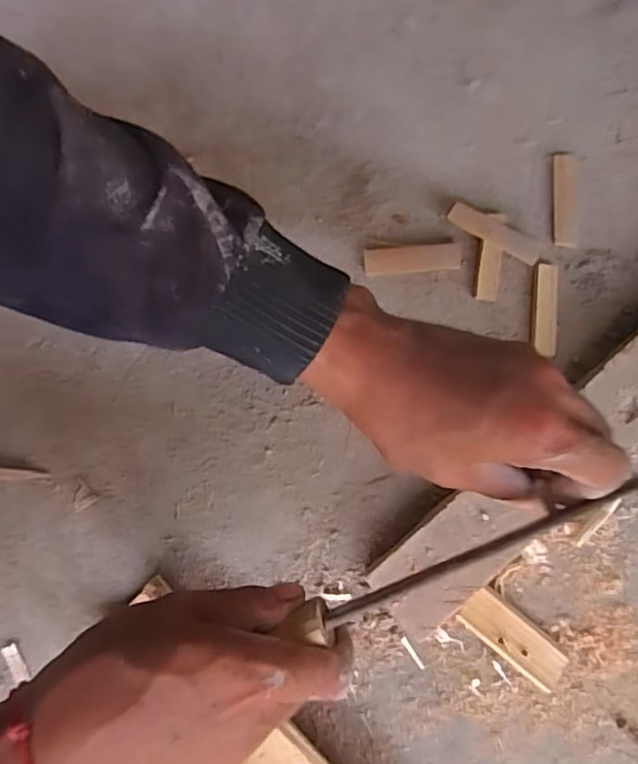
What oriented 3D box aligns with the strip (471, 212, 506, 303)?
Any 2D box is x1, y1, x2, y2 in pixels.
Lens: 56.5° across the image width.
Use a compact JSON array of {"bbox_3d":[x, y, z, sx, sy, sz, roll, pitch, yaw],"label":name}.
[{"bbox_3d":[0.133,-0.097,0.460,0.018,0.007,0.070,10,79,3],"label":"strip"}]

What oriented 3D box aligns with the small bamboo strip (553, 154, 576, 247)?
[{"bbox_3d":[0.192,-0.143,0.464,0.017,0.004,0.076,4,78,1],"label":"small bamboo strip"}]

